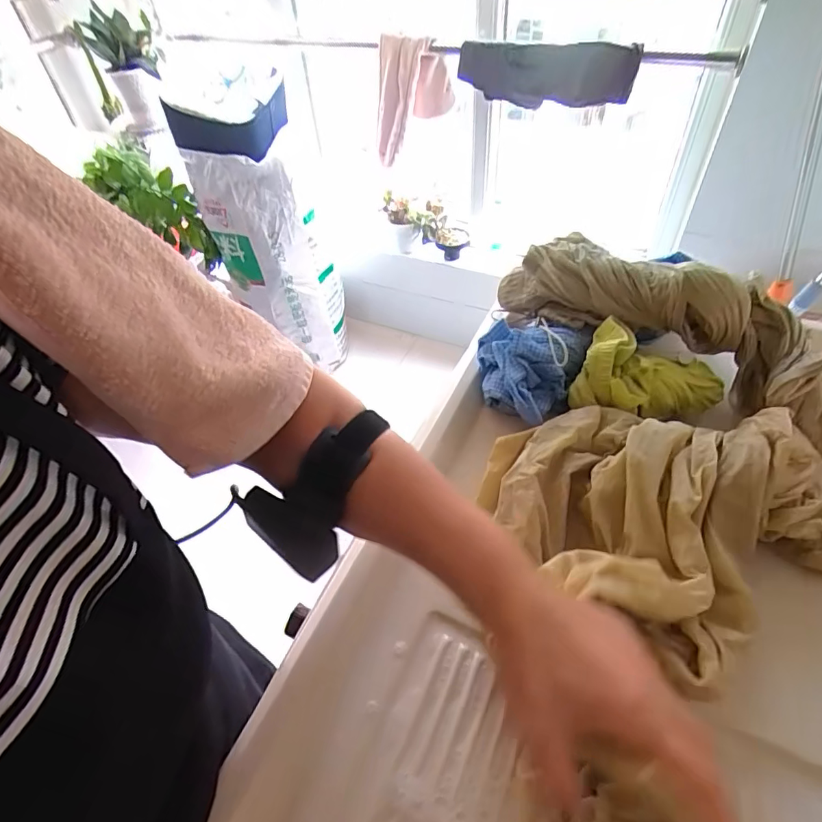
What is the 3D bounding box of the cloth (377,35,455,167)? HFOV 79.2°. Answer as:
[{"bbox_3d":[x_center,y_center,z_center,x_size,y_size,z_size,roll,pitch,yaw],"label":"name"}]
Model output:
[{"bbox_3d":[0.008,-0.909,1.455,0.228,0.284,0.167,-4,48,1],"label":"cloth"}]

